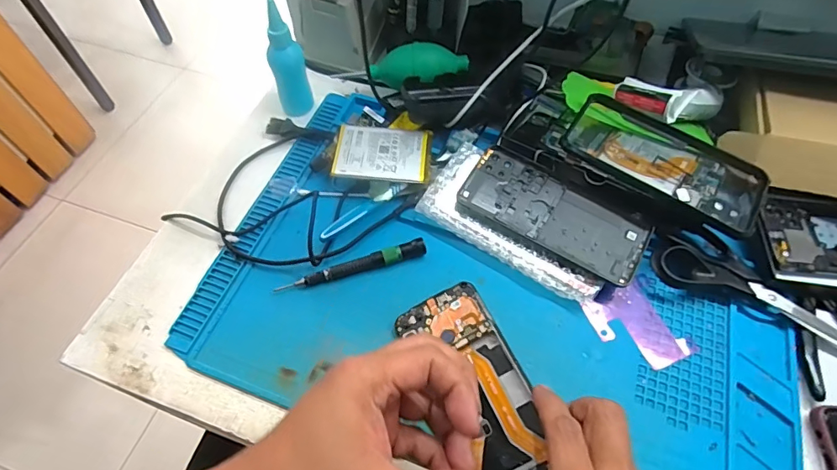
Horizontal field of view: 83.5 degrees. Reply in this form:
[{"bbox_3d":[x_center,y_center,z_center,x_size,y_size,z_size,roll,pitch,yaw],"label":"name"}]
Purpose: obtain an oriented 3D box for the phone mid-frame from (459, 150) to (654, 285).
[{"bbox_3d":[0.120,-0.019,0.419,0.161,0.013,0.074,25,62,14],"label":"phone mid-frame"}]

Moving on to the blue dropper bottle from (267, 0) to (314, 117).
[{"bbox_3d":[-0.133,-0.177,0.471,0.034,0.121,0.037,-11,59,-7],"label":"blue dropper bottle"}]

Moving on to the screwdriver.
[{"bbox_3d":[-0.056,0.028,0.404,0.130,0.012,0.013,-17,60,-10],"label":"screwdriver"}]

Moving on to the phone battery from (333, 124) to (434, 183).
[{"bbox_3d":[-0.033,-0.078,0.450,0.090,0.005,0.063,6,60,0],"label":"phone battery"}]

